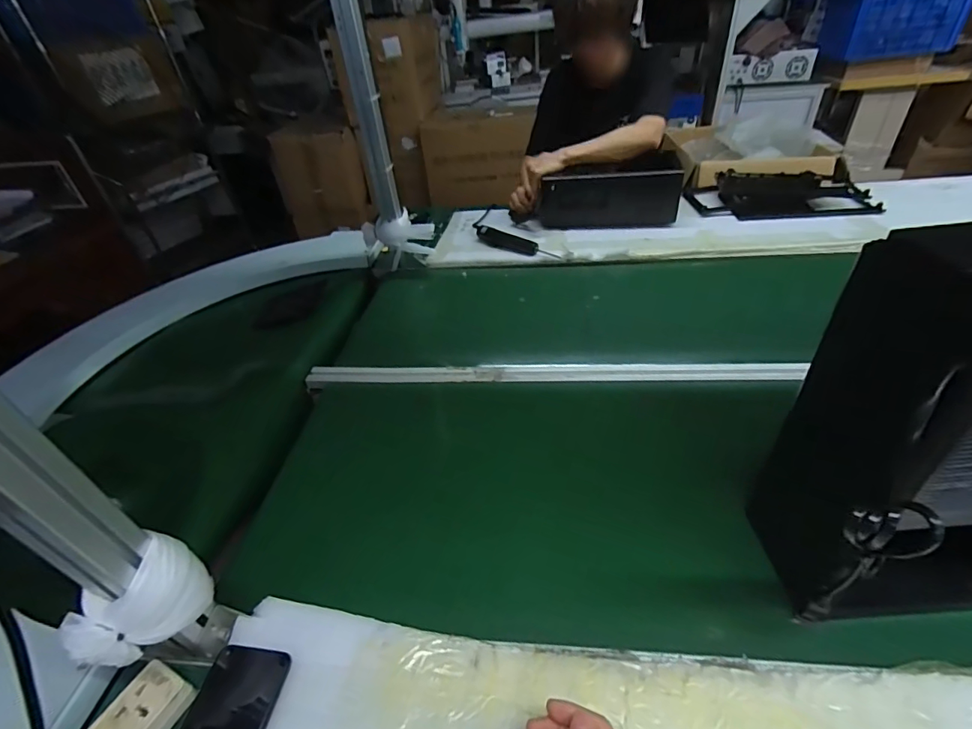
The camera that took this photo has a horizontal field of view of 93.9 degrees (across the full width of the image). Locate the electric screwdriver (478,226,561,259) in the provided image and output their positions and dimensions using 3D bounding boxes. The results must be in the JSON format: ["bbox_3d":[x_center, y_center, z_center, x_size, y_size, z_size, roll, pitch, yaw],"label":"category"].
[{"bbox_3d":[0.065,-0.307,1.157,0.043,0.039,0.262,-35,46,-31],"label":"electric screwdriver"}]

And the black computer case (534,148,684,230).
[{"bbox_3d":[0.327,-0.468,1.222,0.349,0.144,0.126,4,39,13],"label":"black computer case"}]

